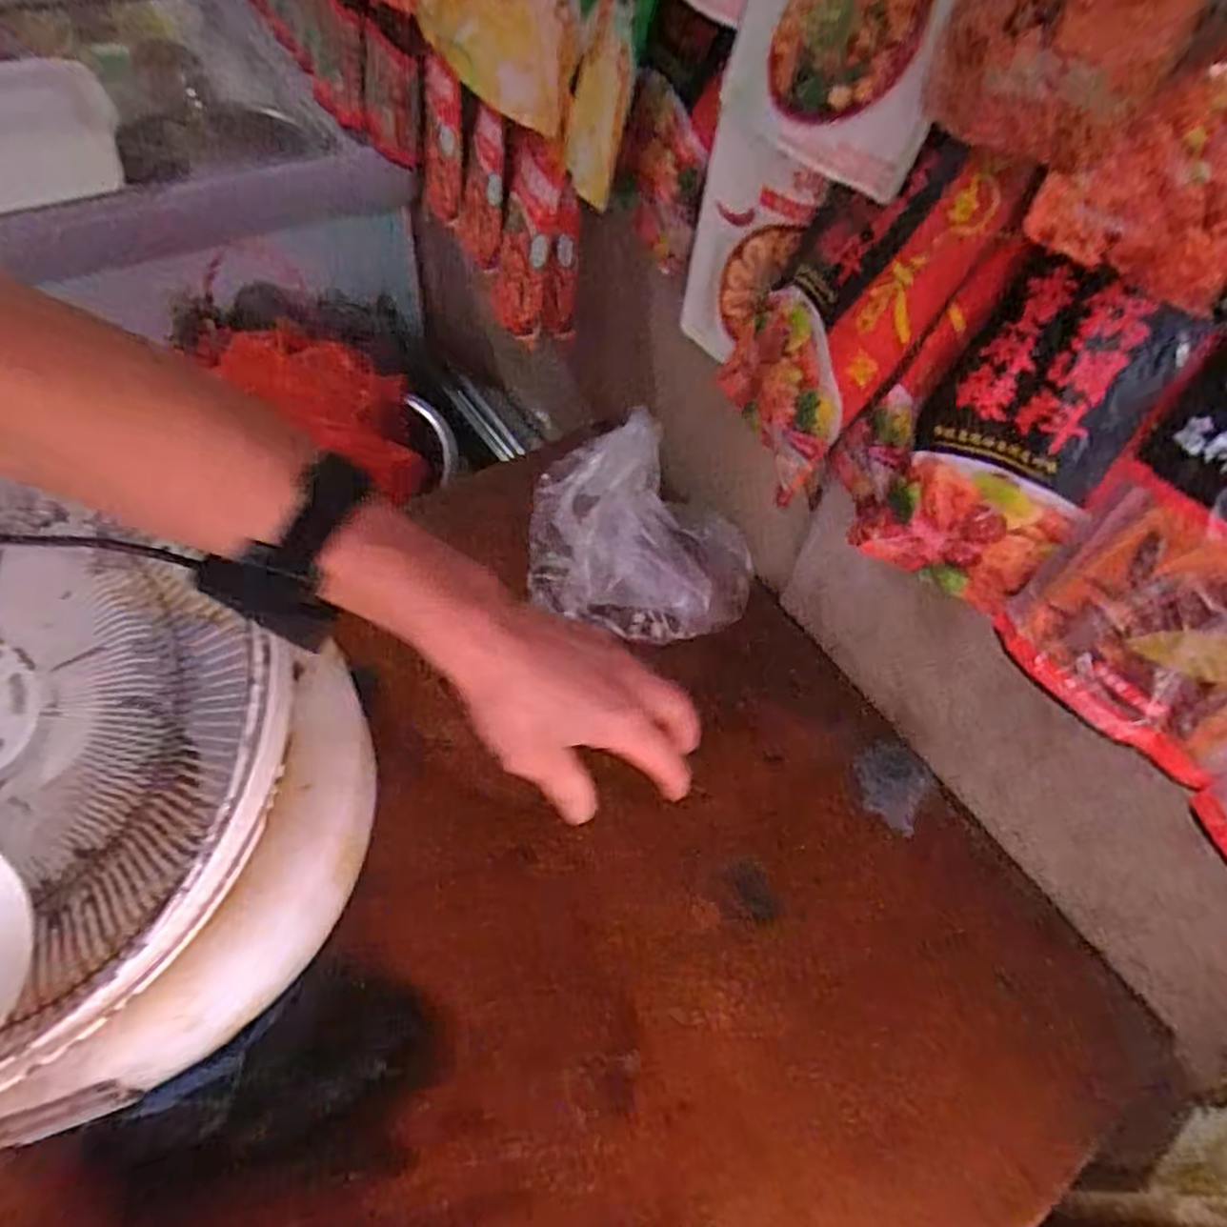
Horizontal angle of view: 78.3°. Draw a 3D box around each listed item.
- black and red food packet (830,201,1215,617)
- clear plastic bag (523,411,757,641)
[{"bbox_3d":[0.225,-0.102,0.457,0.020,0.207,0.141,-26,66,-37],"label":"black and red food packet"},{"bbox_3d":[0.021,-0.074,0.725,0.220,0.156,0.151,30,60,14],"label":"clear plastic bag"}]

